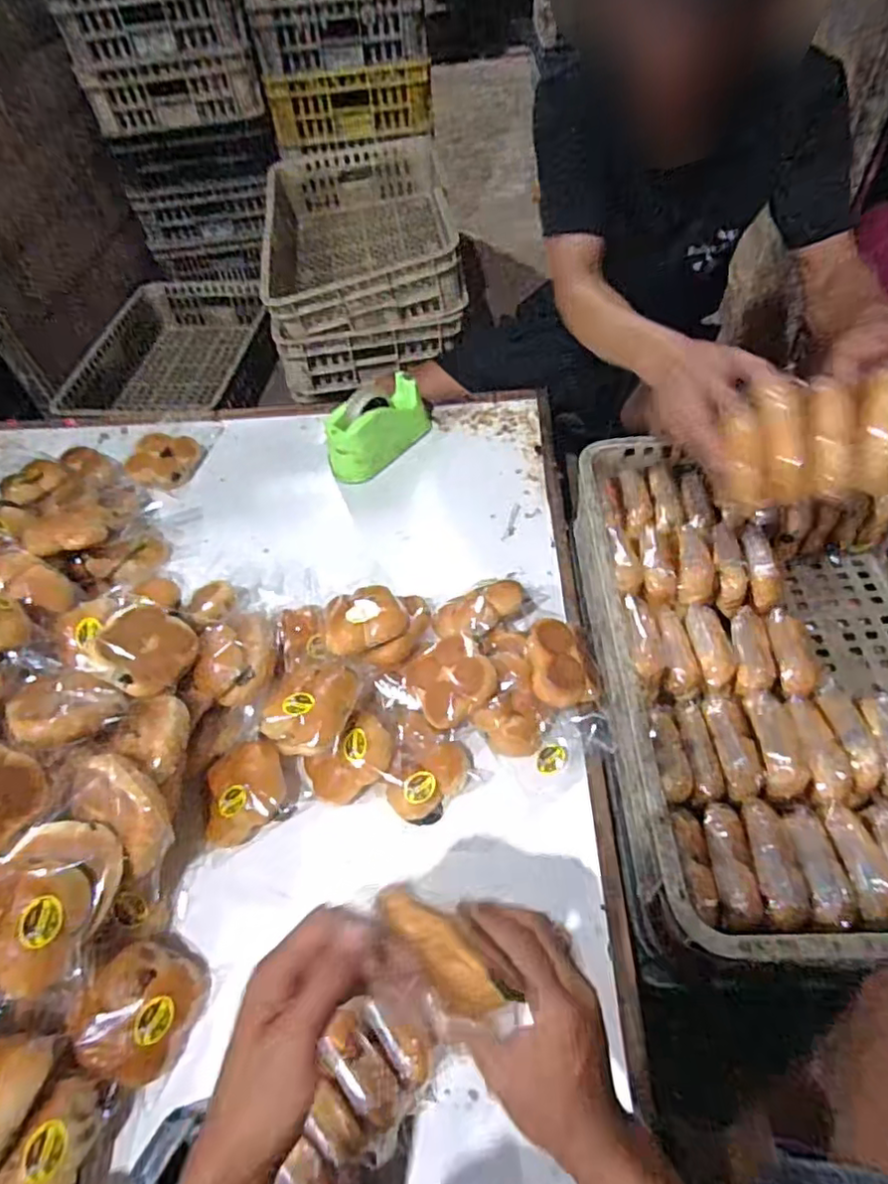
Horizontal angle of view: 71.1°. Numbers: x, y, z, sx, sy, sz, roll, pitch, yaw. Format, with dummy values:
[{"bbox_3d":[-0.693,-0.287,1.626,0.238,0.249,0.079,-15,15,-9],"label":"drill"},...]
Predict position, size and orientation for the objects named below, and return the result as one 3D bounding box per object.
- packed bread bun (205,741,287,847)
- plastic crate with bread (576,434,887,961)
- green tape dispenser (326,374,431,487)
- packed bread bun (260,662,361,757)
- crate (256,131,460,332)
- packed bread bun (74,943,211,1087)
[{"bbox_3d":[-0.235,0.232,0.727,0.100,0.050,0.108,-11,53,-3],"label":"packed bread bun"},{"bbox_3d":[0.390,0.071,0.700,0.405,0.130,0.603,-3,53,3],"label":"plastic crate with bread"},{"bbox_3d":[-0.113,-0.292,1.088,0.094,0.123,0.207,31,62,25],"label":"green tape dispenser"},{"bbox_3d":[-0.160,0.137,0.753,0.106,0.055,0.111,9,55,12],"label":"packed bread bun"},{"bbox_3d":[-0.201,-0.842,1.452,0.419,0.144,0.585,-8,53,-1],"label":"crate"},{"bbox_3d":[-0.299,0.416,0.619,0.090,0.070,0.114,16,56,17],"label":"packed bread bun"}]

